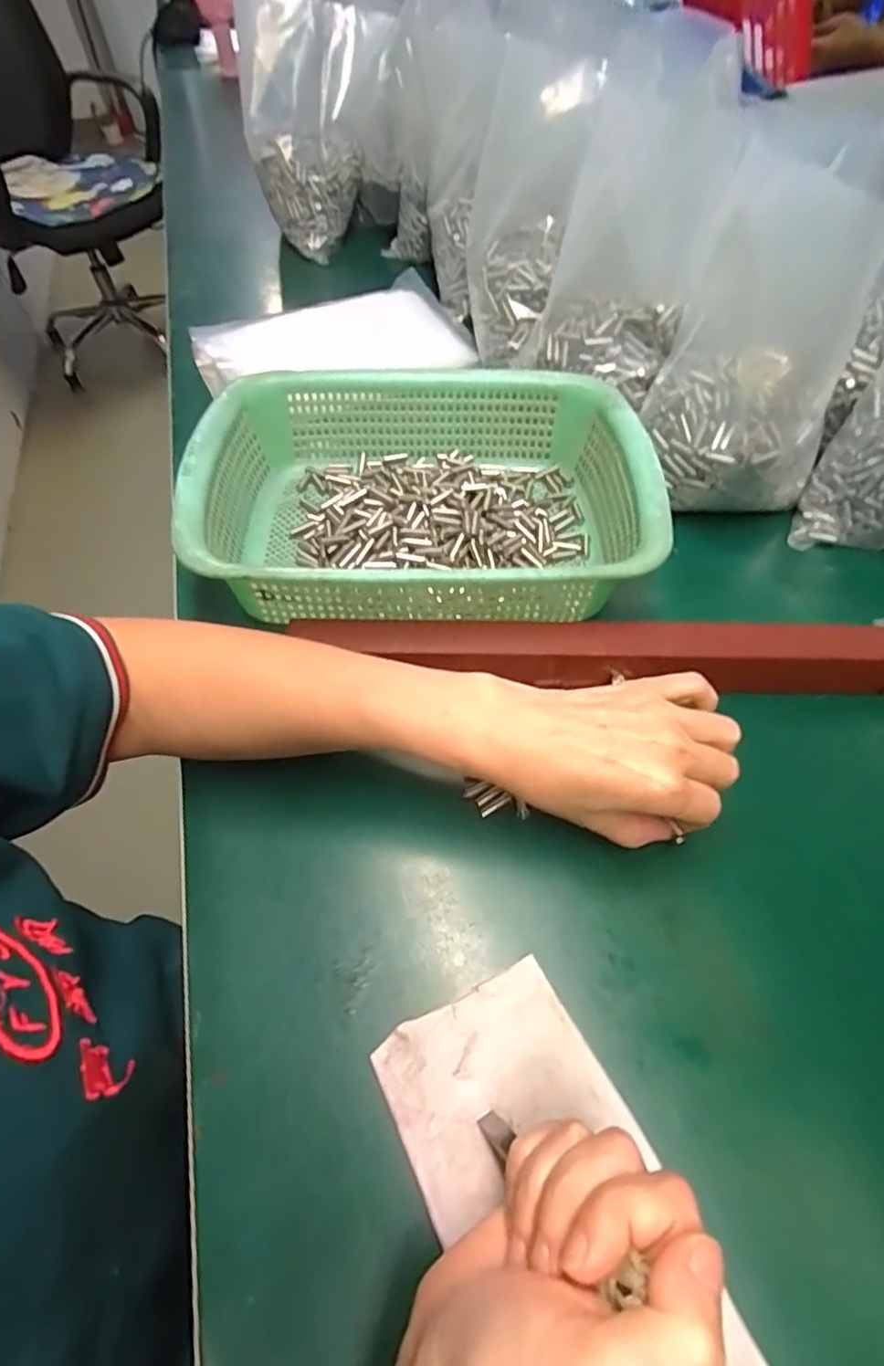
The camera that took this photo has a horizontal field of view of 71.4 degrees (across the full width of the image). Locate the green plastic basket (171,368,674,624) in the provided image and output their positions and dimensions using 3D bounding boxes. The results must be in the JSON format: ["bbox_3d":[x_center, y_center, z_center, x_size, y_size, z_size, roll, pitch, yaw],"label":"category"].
[{"bbox_3d":[-0.011,-0.130,0.429,0.289,0.085,0.220,-3,55,1],"label":"green plastic basket"}]

